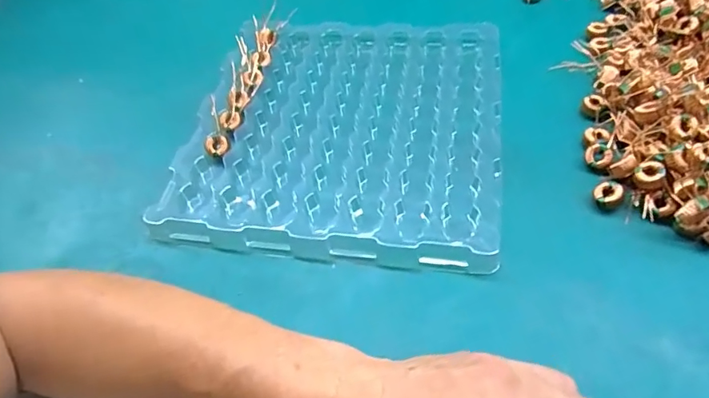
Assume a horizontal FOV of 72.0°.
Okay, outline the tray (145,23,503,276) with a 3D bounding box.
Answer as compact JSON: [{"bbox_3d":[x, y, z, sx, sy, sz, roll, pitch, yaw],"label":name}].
[{"bbox_3d":[-0.006,-0.068,0.470,0.283,0.034,0.290,7,56,10],"label":"tray"}]

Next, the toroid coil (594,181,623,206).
[{"bbox_3d":[0.204,-0.005,0.392,0.021,0.012,0.018,-32,61,27],"label":"toroid coil"}]

